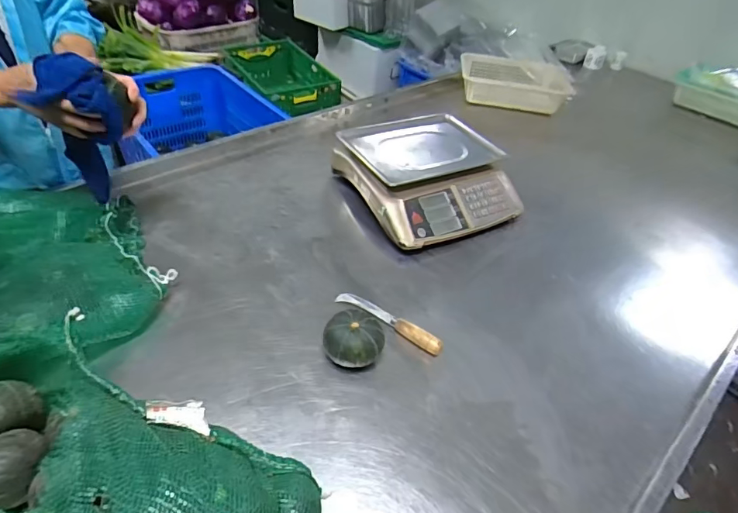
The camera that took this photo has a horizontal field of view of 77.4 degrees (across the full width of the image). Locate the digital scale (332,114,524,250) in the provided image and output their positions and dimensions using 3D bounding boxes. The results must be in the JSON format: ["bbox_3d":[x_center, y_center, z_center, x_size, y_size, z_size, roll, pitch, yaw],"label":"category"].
[{"bbox_3d":[0.132,-0.192,1.068,0.342,0.115,0.349,-18,48,-26],"label":"digital scale"}]

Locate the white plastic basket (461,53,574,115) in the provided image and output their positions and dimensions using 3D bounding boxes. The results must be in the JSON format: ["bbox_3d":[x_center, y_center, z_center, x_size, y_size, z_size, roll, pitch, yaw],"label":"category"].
[{"bbox_3d":[0.493,-0.608,1.583,0.363,0.083,0.325,10,42,2],"label":"white plastic basket"}]

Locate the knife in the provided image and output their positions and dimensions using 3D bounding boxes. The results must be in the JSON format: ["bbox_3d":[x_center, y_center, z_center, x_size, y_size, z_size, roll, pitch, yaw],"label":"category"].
[{"bbox_3d":[0.033,0.111,0.792,0.203,0.025,0.028,27,45,20],"label":"knife"}]

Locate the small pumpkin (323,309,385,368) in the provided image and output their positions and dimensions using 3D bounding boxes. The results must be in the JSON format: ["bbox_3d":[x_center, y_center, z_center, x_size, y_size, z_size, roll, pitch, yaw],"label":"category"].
[{"bbox_3d":[-0.025,0.135,0.725,0.094,0.067,0.085,7,42,-1],"label":"small pumpkin"}]

